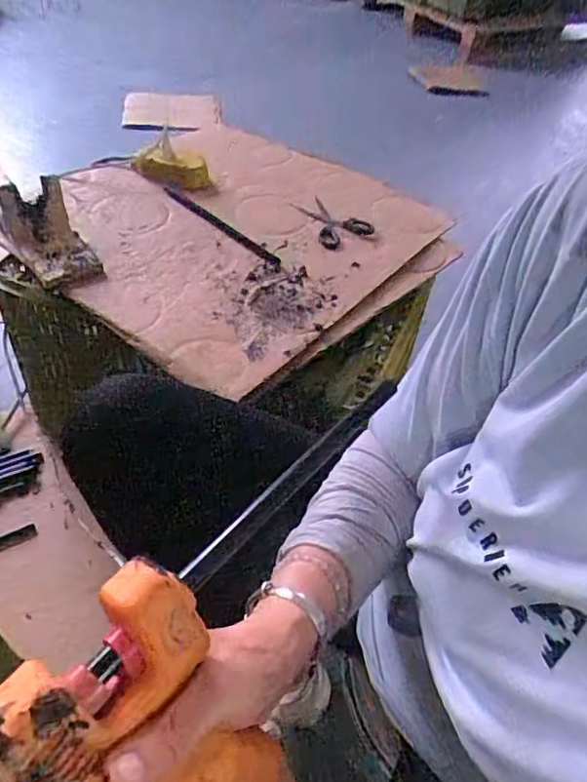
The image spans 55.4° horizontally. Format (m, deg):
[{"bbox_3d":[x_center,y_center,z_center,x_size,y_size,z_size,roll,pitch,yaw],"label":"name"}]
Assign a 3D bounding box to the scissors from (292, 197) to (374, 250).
[{"bbox_3d":[0.063,-0.281,0.915,0.094,0.018,0.130,-15,51,-20],"label":"scissors"}]

